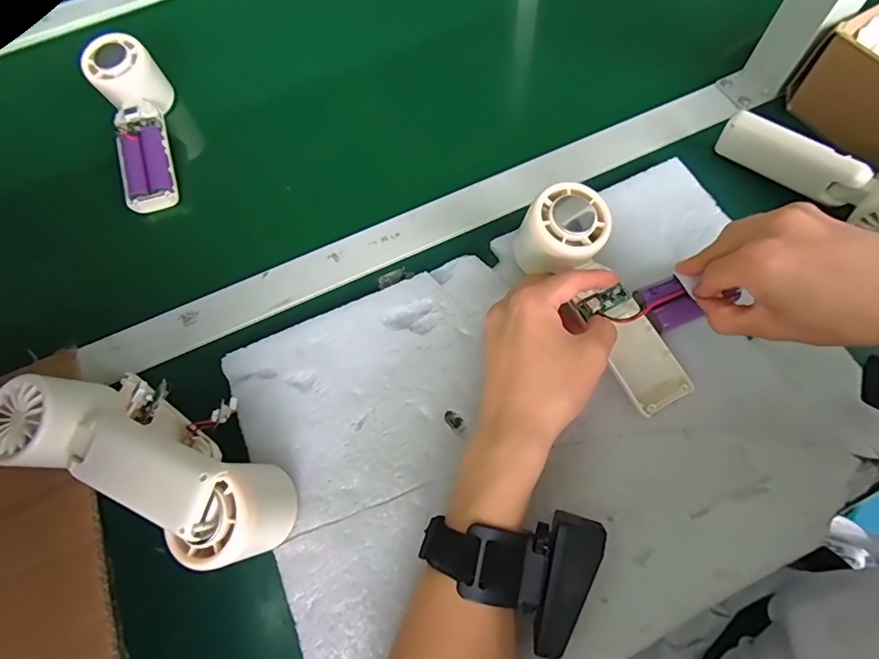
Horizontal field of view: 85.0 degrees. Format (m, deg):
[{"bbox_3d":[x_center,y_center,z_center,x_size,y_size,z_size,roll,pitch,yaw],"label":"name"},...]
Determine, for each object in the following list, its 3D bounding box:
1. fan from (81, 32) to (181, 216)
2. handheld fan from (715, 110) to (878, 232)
[{"bbox_3d":[-0.277,-0.186,0.432,0.056,0.063,0.158,-16,66,-4],"label":"fan"},{"bbox_3d":[0.304,-0.125,0.370,0.047,0.053,0.158,-39,70,-14],"label":"handheld fan"}]

